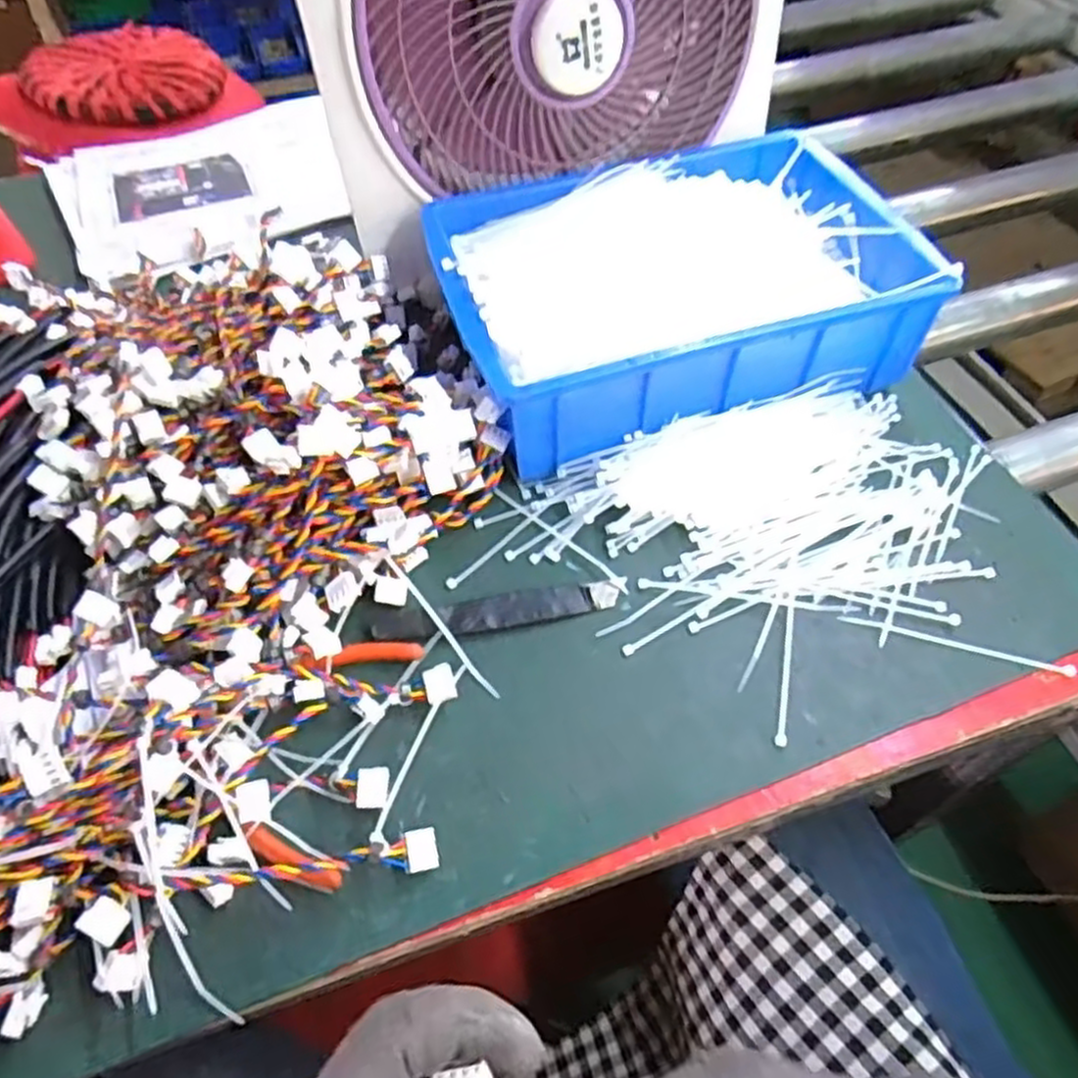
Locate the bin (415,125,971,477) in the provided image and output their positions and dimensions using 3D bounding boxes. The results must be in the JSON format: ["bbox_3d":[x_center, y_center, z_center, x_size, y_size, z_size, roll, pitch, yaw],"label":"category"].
[{"bbox_3d":[0.087,-0.168,0.520,0.291,0.087,0.199,-15,55,-8],"label":"bin"}]

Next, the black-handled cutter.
[{"bbox_3d":[-0.022,0.040,0.421,0.134,0.010,0.022,-10,54,-4],"label":"black-handled cutter"}]

